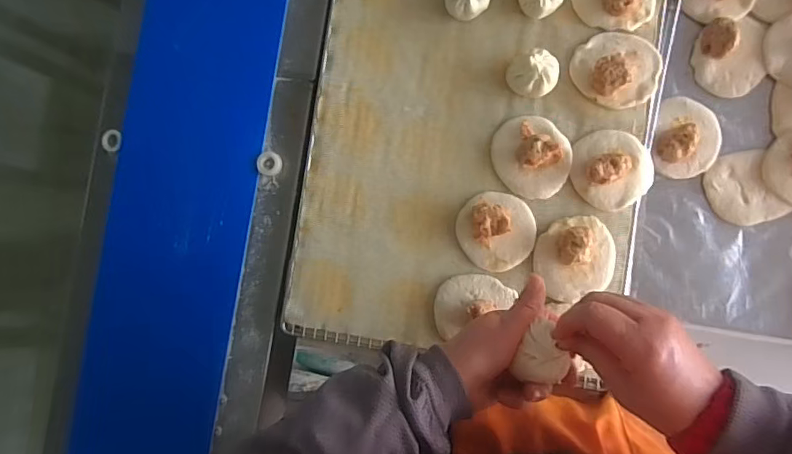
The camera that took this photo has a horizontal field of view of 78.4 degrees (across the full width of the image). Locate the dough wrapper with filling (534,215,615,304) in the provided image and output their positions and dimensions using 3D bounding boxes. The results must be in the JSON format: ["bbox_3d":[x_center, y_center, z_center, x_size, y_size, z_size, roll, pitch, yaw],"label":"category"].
[{"bbox_3d":[0.203,0.034,0.541,0.088,0.038,0.085,0,88,8],"label":"dough wrapper with filling"}]

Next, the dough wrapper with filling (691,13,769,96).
[{"bbox_3d":[0.397,-0.201,0.567,0.077,0.035,0.088,-4,87,8],"label":"dough wrapper with filling"}]

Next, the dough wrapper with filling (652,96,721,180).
[{"bbox_3d":[0.347,-0.106,0.569,0.074,0.035,0.093,19,91,8],"label":"dough wrapper with filling"}]

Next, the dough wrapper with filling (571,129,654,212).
[{"bbox_3d":[0.244,-0.065,0.539,0.086,0.033,0.087,-4,87,8],"label":"dough wrapper with filling"}]

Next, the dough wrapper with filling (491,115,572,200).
[{"bbox_3d":[0.156,-0.082,0.554,0.082,0.024,0.096,-41,83,5],"label":"dough wrapper with filling"}]

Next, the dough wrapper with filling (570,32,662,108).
[{"bbox_3d":[0.250,-0.182,0.544,0.093,0.034,0.080,31,92,8],"label":"dough wrapper with filling"}]

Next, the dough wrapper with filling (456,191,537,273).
[{"bbox_3d":[0.115,0.004,0.555,0.090,0.025,0.085,0,88,8],"label":"dough wrapper with filling"}]

